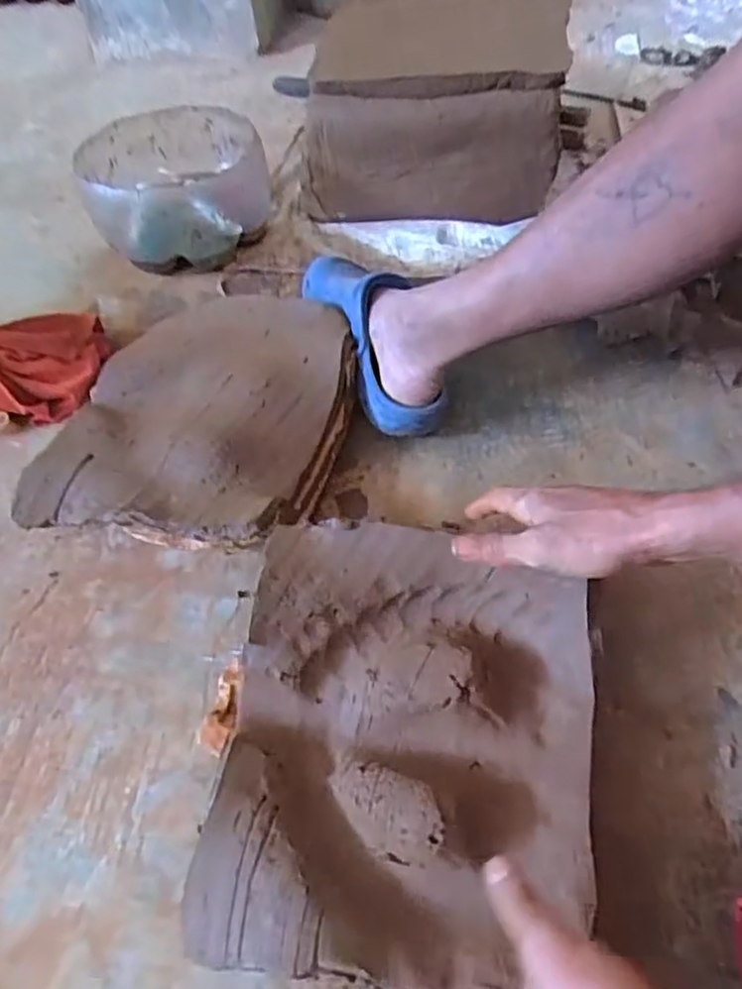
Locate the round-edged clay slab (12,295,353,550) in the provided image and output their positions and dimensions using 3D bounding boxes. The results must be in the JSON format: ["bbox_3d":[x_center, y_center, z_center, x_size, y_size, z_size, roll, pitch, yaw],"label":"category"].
[{"bbox_3d":[-0.166,-0.087,0.645,0.258,0.044,0.306,11,55,12],"label":"round-edged clay slab"}]

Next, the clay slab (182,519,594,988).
[{"bbox_3d":[0.024,0.162,0.447,0.243,0.057,0.284,5,54,8],"label":"clay slab"}]

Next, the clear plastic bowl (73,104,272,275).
[{"bbox_3d":[-0.268,-0.428,0.921,0.244,0.129,0.242,-11,53,-4],"label":"clear plastic bowl"}]

